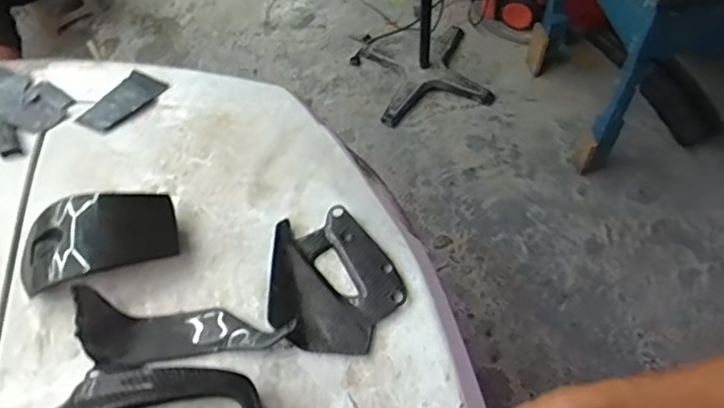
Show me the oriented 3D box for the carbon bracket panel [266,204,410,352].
[{"bbox_3d":[-0.031,0.084,0.653,0.146,0.033,0.180,-4,58,2],"label":"carbon bracket panel"}]

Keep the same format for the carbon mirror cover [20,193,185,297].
[{"bbox_3d":[-0.318,0.035,0.676,0.175,0.050,0.115,-22,59,-9],"label":"carbon mirror cover"}]

